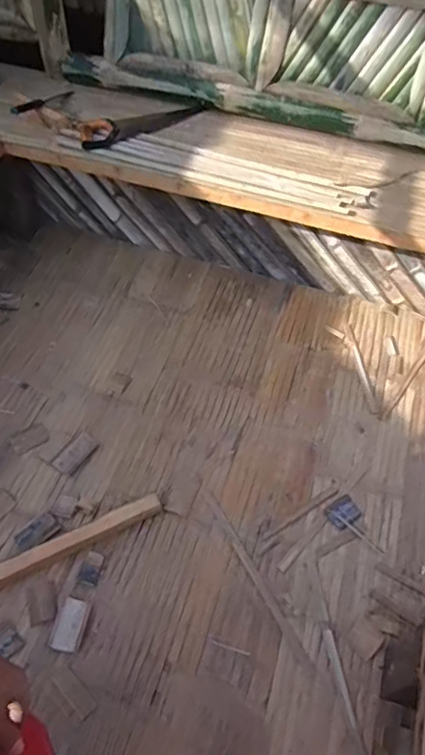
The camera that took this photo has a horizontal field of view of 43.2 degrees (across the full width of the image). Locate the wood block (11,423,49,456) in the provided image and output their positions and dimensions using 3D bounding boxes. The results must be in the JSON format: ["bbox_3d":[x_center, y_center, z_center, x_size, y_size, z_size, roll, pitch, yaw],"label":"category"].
[{"bbox_3d":[-0.557,0.187,1.638,0.106,0.011,0.074,-29,61,-22],"label":"wood block"}]

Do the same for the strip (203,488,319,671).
[{"bbox_3d":[0.109,0.517,1.424,0.029,0.007,0.522,-23,59,-19],"label":"strip"}]

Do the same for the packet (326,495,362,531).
[{"bbox_3d":[0.374,0.384,1.527,0.091,0.004,0.072,-27,60,-21],"label":"packet"}]

